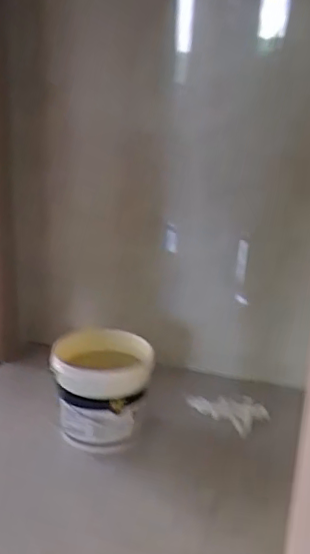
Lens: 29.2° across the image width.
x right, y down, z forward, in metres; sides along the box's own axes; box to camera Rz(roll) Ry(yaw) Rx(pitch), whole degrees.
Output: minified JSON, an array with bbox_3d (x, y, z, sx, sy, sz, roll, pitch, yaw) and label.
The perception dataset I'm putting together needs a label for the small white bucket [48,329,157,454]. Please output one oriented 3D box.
[{"bbox_3d":[-0.151,0.319,1.658,0.264,0.267,0.275,0,20,-8],"label":"small white bucket"}]

